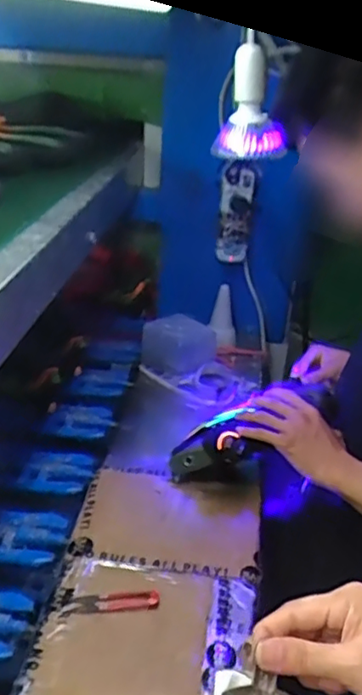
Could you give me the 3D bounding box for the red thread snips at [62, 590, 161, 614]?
[{"bbox_3d":[-0.078,0.294,0.710,0.106,0.006,0.026,1,29,-6],"label":"red thread snips"}]

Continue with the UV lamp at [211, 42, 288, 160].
[{"bbox_3d":[0.086,-0.298,0.756,0.089,0.118,0.075,4,27,4],"label":"UV lamp"}]

